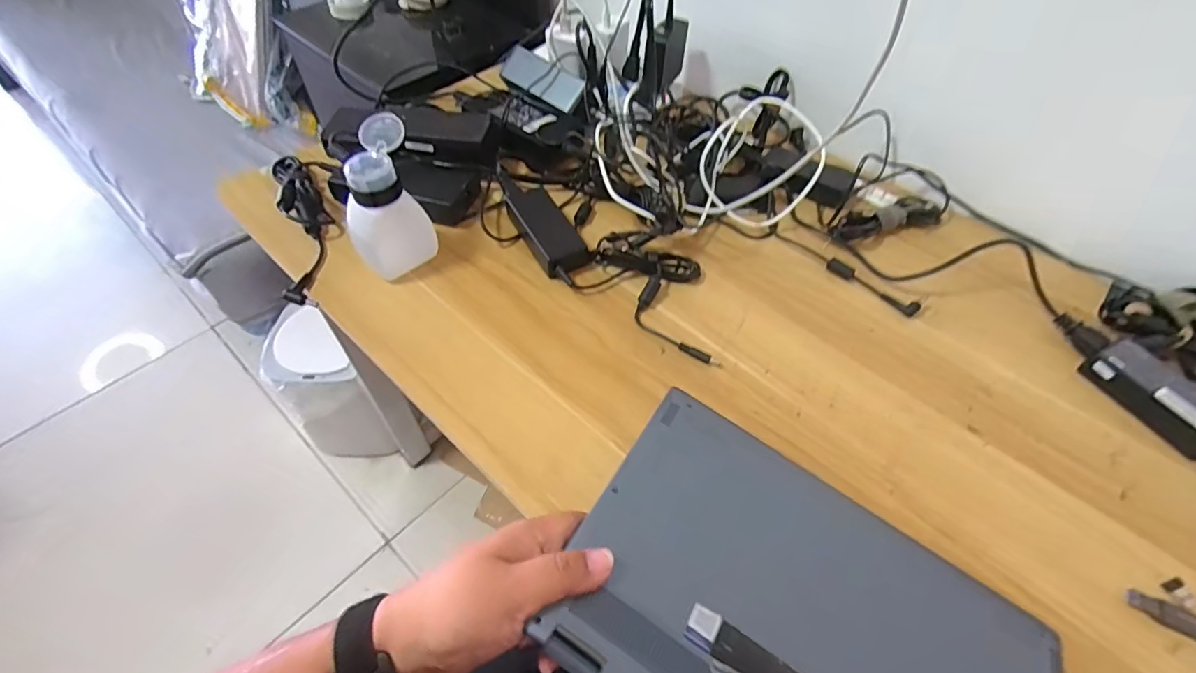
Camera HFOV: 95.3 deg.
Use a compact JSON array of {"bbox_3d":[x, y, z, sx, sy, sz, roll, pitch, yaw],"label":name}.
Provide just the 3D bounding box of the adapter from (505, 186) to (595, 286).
[{"bbox_3d":[-0.054,-0.111,0.580,0.052,0.032,0.124,-25,57,-19],"label":"adapter"}]

